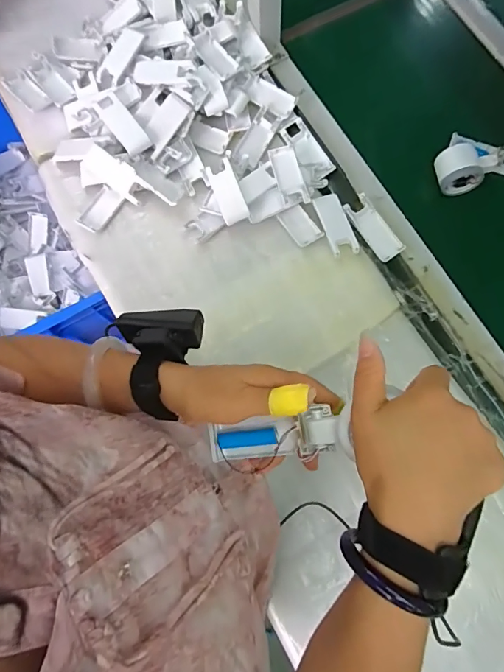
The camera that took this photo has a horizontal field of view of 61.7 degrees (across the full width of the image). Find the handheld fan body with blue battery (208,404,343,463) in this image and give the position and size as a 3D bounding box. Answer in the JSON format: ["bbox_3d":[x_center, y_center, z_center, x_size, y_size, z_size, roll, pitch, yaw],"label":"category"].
[{"bbox_3d":[0.018,0.084,0.347,0.114,0.027,0.036,-12,75,21],"label":"handheld fan body with blue battery"}]

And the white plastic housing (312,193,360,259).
[{"bbox_3d":[0.121,-0.165,0.619,0.044,0.015,0.101,-17,77,-4],"label":"white plastic housing"}]

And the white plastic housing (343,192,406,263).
[{"bbox_3d":[0.182,-0.161,0.627,0.041,0.009,0.105,-33,78,-7],"label":"white plastic housing"}]

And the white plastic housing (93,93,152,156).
[{"bbox_3d":[-0.194,-0.317,0.631,0.037,0.015,0.103,-38,91,-8],"label":"white plastic housing"}]

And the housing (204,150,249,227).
[{"bbox_3d":[-0.038,-0.221,0.635,0.041,0.019,0.115,-16,77,-3],"label":"housing"}]

